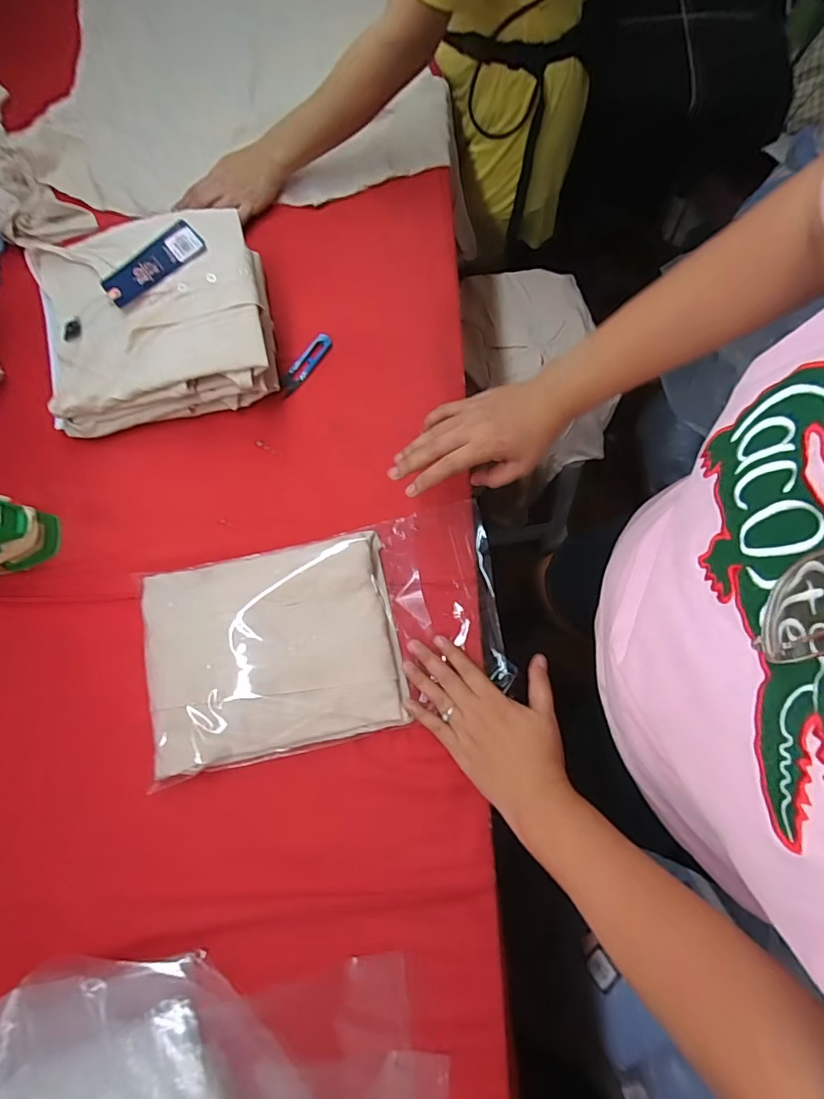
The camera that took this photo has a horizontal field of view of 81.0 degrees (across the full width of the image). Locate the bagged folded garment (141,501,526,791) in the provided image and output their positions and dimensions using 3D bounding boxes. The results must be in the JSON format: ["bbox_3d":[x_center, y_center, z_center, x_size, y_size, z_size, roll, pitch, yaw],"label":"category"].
[{"bbox_3d":[-0.088,0.086,0.507,0.371,0.042,0.210,-13,74,-4],"label":"bagged folded garment"}]

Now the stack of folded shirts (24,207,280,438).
[{"bbox_3d":[-0.300,-0.269,0.575,0.253,0.100,0.213,-12,74,-4],"label":"stack of folded shirts"}]

